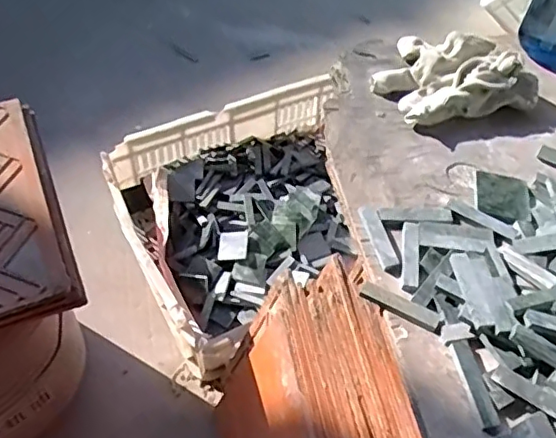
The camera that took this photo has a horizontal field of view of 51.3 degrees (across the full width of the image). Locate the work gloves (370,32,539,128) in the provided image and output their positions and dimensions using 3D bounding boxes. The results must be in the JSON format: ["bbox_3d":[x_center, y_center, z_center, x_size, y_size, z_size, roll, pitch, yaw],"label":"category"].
[{"bbox_3d":[0.167,-0.144,0.575,0.151,0.041,0.106,-12,55,-9],"label":"work gloves"}]

